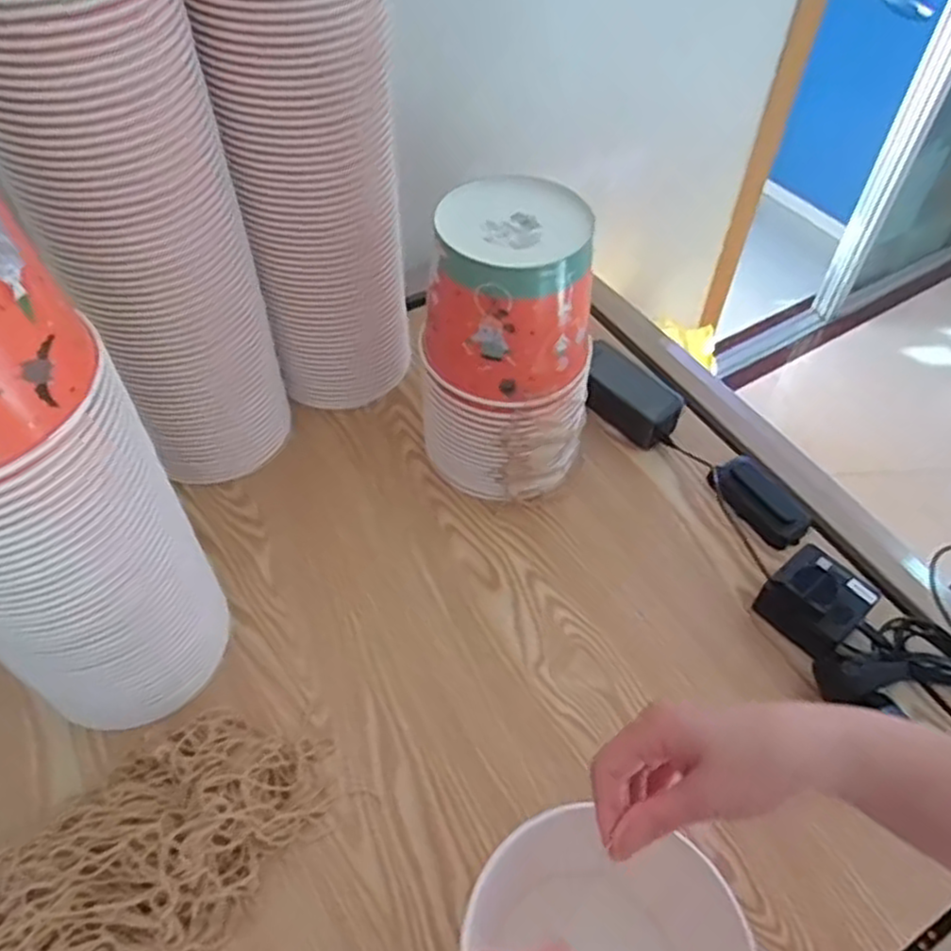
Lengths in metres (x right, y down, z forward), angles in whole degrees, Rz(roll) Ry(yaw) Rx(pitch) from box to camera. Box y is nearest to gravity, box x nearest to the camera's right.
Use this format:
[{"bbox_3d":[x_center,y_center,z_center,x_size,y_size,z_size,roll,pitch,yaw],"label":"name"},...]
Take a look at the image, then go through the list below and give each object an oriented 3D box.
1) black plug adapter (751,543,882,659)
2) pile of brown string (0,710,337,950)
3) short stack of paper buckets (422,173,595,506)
[{"bbox_3d":[0.307,0.115,0.686,0.073,0.061,0.078,-34,60,-25],"label":"black plug adapter"},{"bbox_3d":[-0.256,0.287,0.527,0.151,0.064,0.314,35,59,23],"label":"pile of brown string"},{"bbox_3d":[0.036,-0.111,0.710,0.147,0.274,0.148,7,52,4],"label":"short stack of paper buckets"}]

